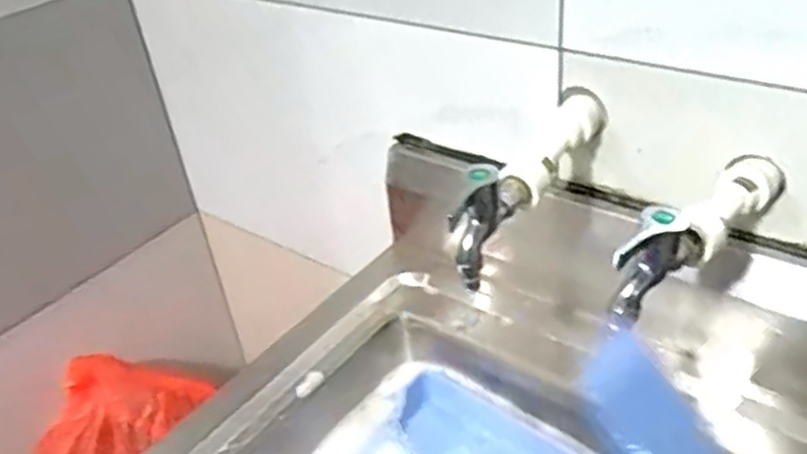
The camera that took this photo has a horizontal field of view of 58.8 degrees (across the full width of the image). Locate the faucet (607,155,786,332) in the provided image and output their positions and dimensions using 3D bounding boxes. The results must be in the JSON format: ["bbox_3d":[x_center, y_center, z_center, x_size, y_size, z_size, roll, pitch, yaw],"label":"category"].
[{"bbox_3d":[0.225,-0.003,0.544,0.045,0.085,0.227,25,46,37],"label":"faucet"}]

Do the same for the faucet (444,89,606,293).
[{"bbox_3d":[0.112,-0.040,0.611,0.048,0.095,0.239,15,40,28],"label":"faucet"}]

